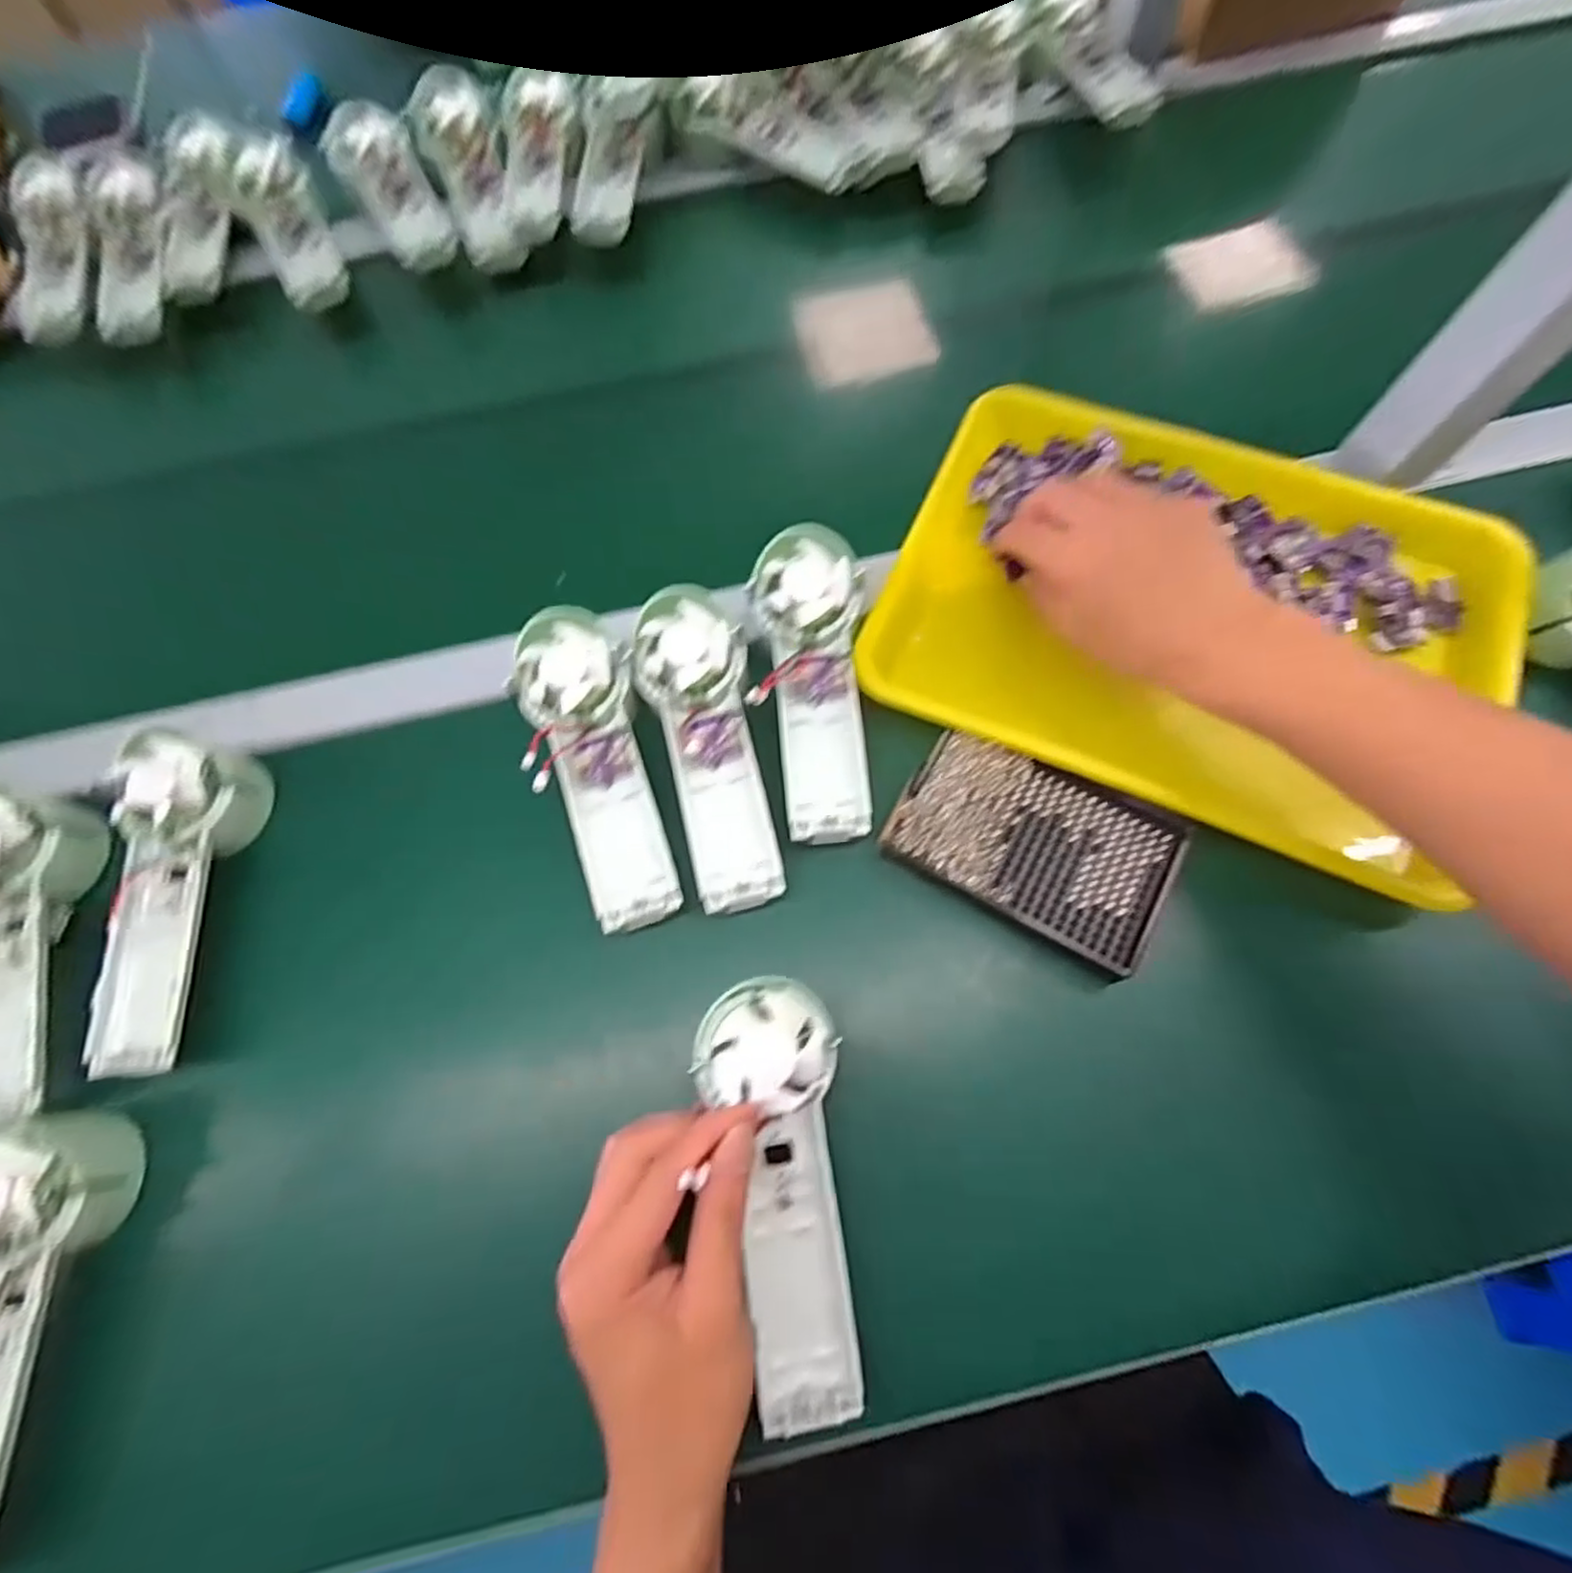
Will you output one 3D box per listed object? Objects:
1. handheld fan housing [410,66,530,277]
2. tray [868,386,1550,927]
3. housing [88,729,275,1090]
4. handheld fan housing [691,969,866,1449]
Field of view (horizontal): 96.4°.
[{"bbox_3d":[-0.246,-0.486,0.553,0.058,0.047,0.179,-22,70,-6],"label":"handheld fan housing"},{"bbox_3d":[0.235,-0.101,0.428,0.333,0.054,0.251,23,72,10],"label":"tray"},{"bbox_3d":[-0.331,0.061,0.382,0.058,0.063,0.176,-4,70,1],"label":"housing"},{"bbox_3d":[-0.001,0.177,0.311,0.060,0.023,0.175,-8,81,-1],"label":"handheld fan housing"}]

